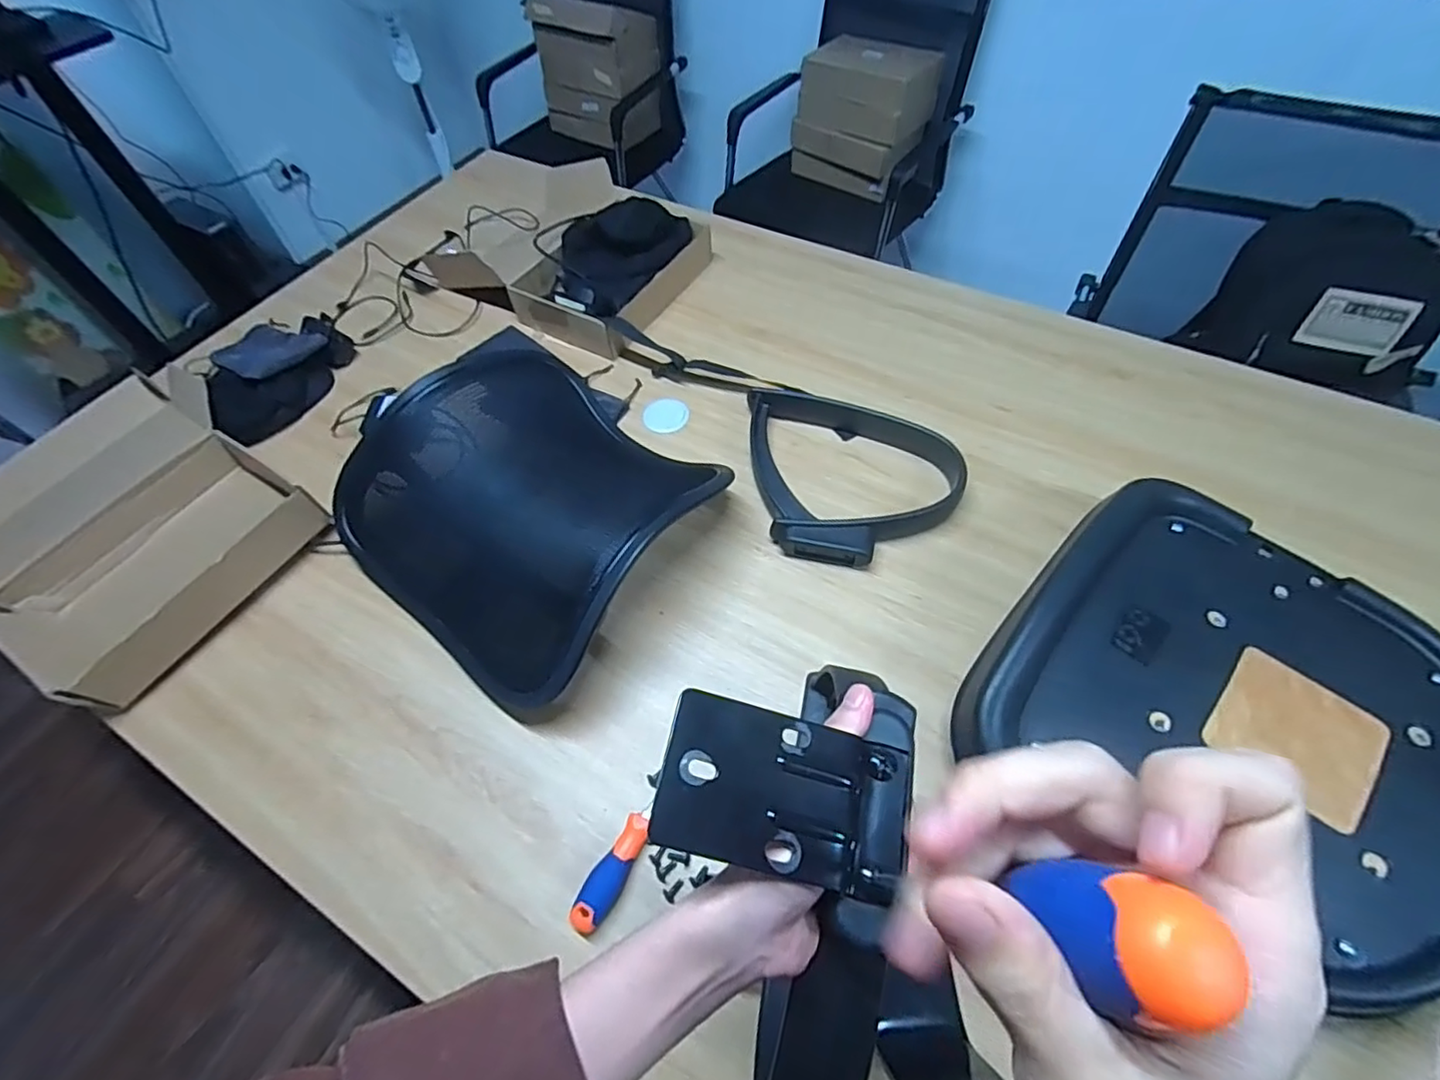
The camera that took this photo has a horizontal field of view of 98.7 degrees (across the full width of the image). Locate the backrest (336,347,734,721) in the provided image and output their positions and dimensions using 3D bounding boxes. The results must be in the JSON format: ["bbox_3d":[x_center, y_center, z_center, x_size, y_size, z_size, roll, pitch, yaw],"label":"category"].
[{"bbox_3d":[-0.241,-0.049,0.763,0.430,0.135,0.371,33,64,23],"label":"backrest"}]

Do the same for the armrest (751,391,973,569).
[{"bbox_3d":[0.178,-0.100,0.830,0.258,0.047,0.293,-8,57,-3],"label":"armrest"}]

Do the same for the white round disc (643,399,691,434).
[{"bbox_3d":[-0.081,-0.186,0.927,0.067,0.009,0.071,-2,56,2],"label":"white round disc"}]

